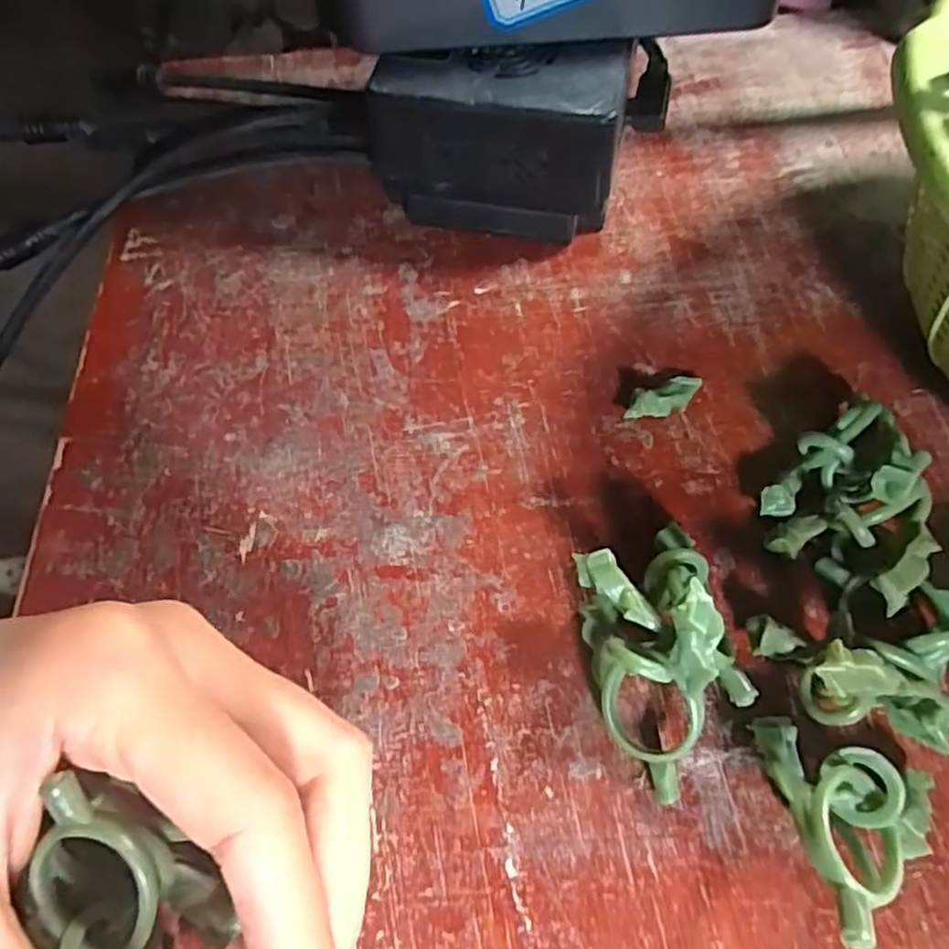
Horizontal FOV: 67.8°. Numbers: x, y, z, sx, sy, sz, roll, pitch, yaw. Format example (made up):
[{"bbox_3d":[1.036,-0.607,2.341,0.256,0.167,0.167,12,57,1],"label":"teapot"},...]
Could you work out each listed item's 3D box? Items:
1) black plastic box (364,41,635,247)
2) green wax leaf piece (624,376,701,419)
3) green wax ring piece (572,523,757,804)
[{"bbox_3d":[0.006,-0.106,0.230,0.077,0.051,0.029,3,62,5],"label":"black plastic box"},{"bbox_3d":[0.056,-0.023,0.207,0.026,0.009,0.009,-30,64,-12],"label":"green wax leaf piece"},{"bbox_3d":[0.044,0.042,0.162,0.030,0.031,0.053,-12,62,-3],"label":"green wax ring piece"}]

